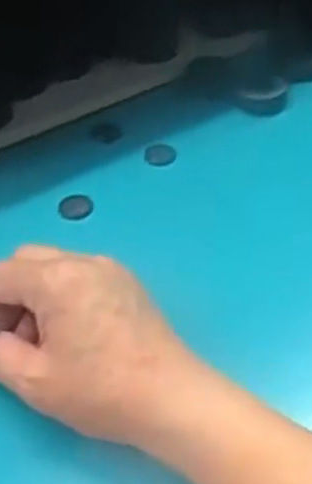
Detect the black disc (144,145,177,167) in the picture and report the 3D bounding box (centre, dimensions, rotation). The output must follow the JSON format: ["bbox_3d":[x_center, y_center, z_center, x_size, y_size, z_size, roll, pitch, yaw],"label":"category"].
[{"bbox_3d":[0.003,-0.058,0.534,0.021,0.004,0.021,1,46,-1],"label":"black disc"}]

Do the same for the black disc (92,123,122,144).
[{"bbox_3d":[-0.034,-0.075,0.544,0.020,0.004,0.020,1,46,-1],"label":"black disc"}]

